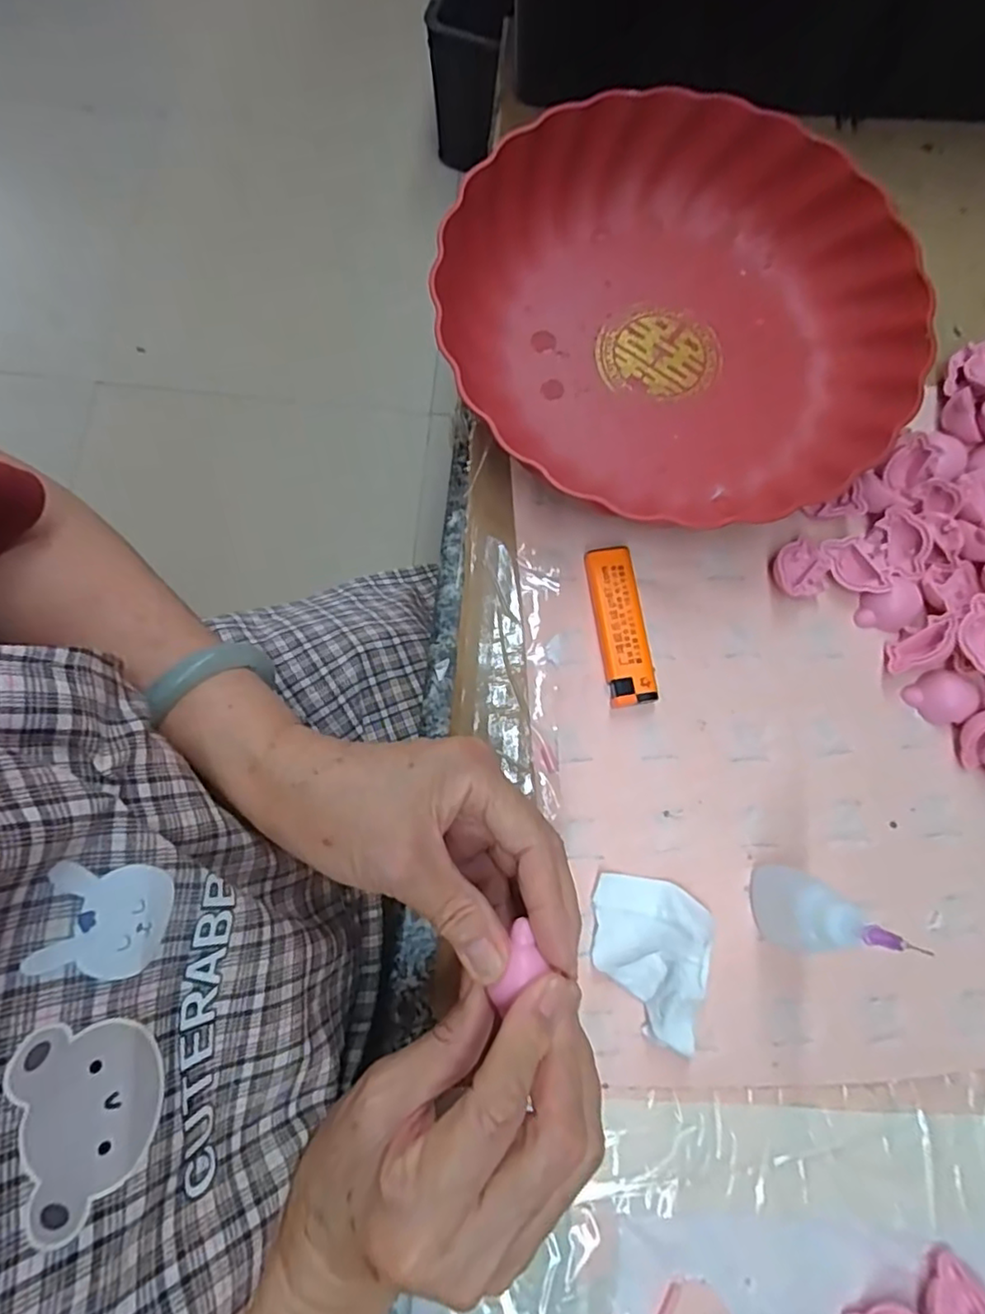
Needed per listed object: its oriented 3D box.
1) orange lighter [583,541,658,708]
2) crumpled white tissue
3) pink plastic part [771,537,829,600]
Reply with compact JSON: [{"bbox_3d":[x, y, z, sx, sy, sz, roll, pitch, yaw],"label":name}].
[{"bbox_3d":[0.065,-0.016,0.326,0.024,0.013,0.080,-8,77,-1],"label":"orange lighter"},{"bbox_3d":[0.072,0.136,0.288,0.051,0.023,0.066,6,78,3],"label":"crumpled white tissue"},{"bbox_3d":[0.160,-0.045,0.335,0.026,0.011,0.029,-16,78,-2],"label":"pink plastic part"}]

